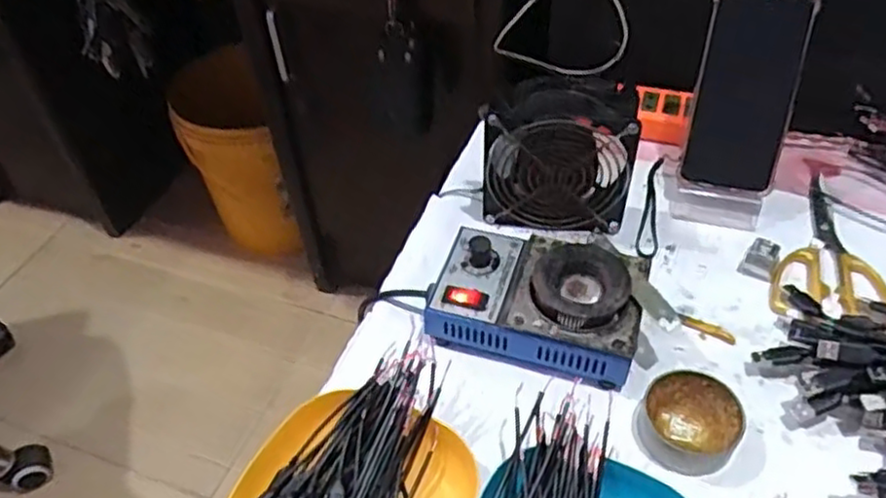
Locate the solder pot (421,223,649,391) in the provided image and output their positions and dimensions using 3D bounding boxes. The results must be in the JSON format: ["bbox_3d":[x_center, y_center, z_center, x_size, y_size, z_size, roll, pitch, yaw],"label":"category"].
[{"bbox_3d":[0.071,0.033,0.525,0.152,0.049,0.113,11,50,13],"label":"solder pot"}]

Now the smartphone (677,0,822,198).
[{"bbox_3d":[0.253,-0.131,0.593,0.076,0.167,0.011,10,19,12],"label":"smartphone"}]

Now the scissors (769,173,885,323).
[{"bbox_3d":[0.321,-0.004,0.591,0.084,0.018,0.172,13,51,14],"label":"scissors"}]

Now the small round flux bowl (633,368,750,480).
[{"bbox_3d":[0.164,0.118,0.477,0.063,0.024,0.068,-2,48,2],"label":"small round flux bowl"}]

